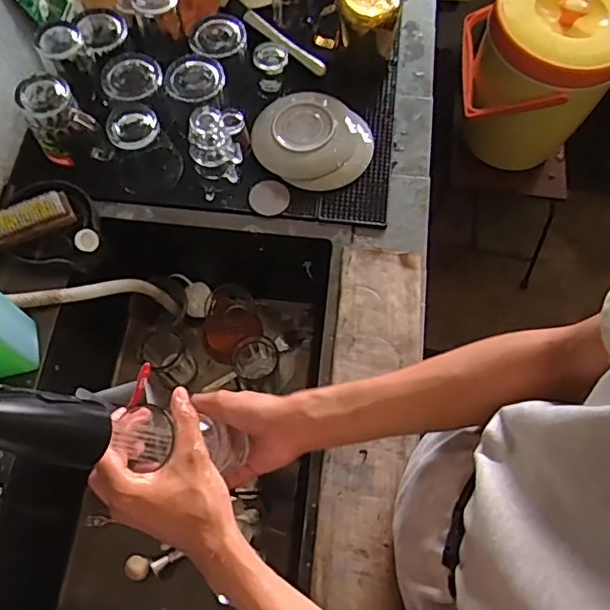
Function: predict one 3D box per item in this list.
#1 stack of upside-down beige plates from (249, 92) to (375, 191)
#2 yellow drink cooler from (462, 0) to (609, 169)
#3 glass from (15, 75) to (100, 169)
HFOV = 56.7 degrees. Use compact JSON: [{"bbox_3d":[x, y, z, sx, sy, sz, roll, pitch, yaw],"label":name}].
[{"bbox_3d":[0.009,-0.250,0.832,0.181,0.037,0.160,20,69,8],"label":"stack of upside-down beige plates"},{"bbox_3d":[0.536,-0.542,1.342,0.348,0.388,0.351,19,68,8],"label":"yellow drink cooler"},{"bbox_3d":[-0.329,-0.243,0.758,0.071,0.103,0.083,-38,72,-14],"label":"glass"}]

